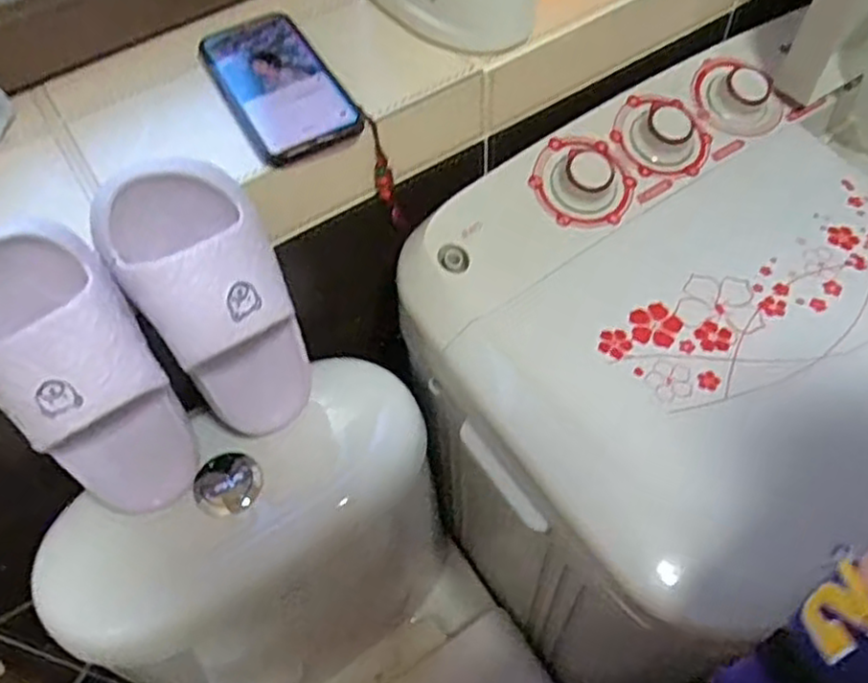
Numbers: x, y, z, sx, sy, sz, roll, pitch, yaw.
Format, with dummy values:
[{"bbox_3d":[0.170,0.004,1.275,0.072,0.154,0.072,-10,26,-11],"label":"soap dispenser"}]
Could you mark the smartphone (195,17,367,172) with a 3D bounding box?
[{"bbox_3d":[-0.123,-0.201,0.561,0.077,0.017,0.162,-27,59,-14],"label":"smartphone"}]

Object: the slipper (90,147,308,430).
[{"bbox_3d":[-0.148,-0.019,0.526,0.106,0.234,0.075,-30,41,-17],"label":"slipper"}]

